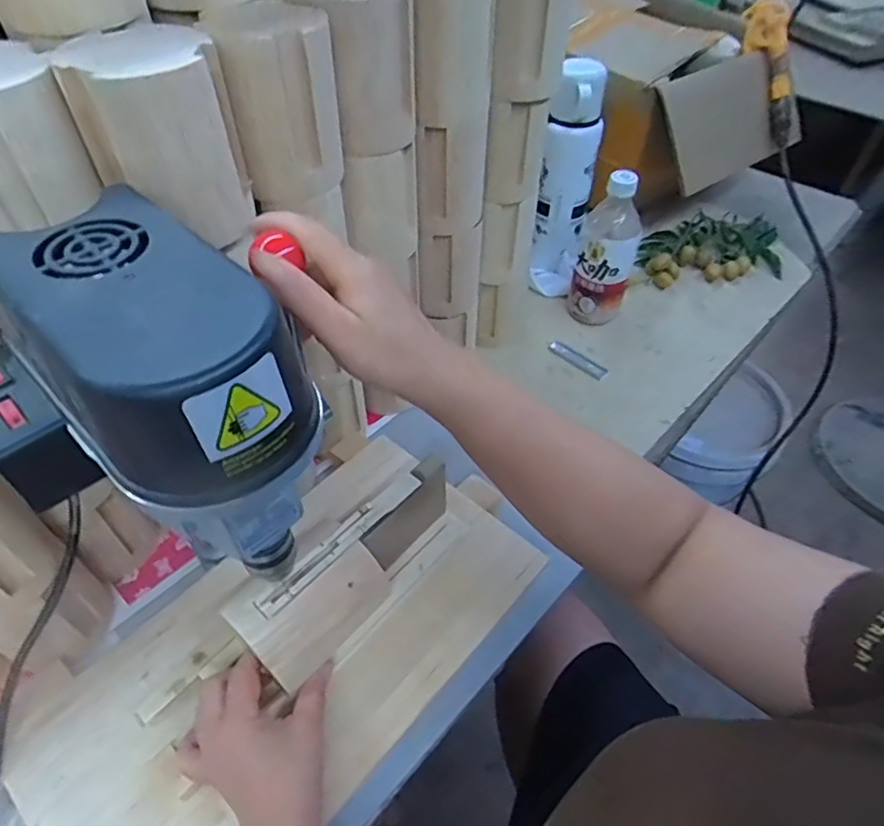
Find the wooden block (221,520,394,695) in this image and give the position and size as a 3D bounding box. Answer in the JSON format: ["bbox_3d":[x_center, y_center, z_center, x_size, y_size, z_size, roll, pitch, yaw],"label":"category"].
[{"bbox_3d":[-0.091,0.129,0.408,0.068,0.026,0.098,33,56,24],"label":"wooden block"}]

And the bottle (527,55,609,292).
[{"bbox_3d":[0.152,-0.278,0.730,0.076,0.253,0.077,10,49,6],"label":"bottle"}]

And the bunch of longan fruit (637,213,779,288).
[{"bbox_3d":[0.388,-0.243,0.854,0.209,0.042,0.106,-9,50,-10],"label":"bunch of longan fruit"}]

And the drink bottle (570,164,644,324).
[{"bbox_3d":[0.200,-0.198,0.707,0.069,0.192,0.059,17,51,12],"label":"drink bottle"}]

